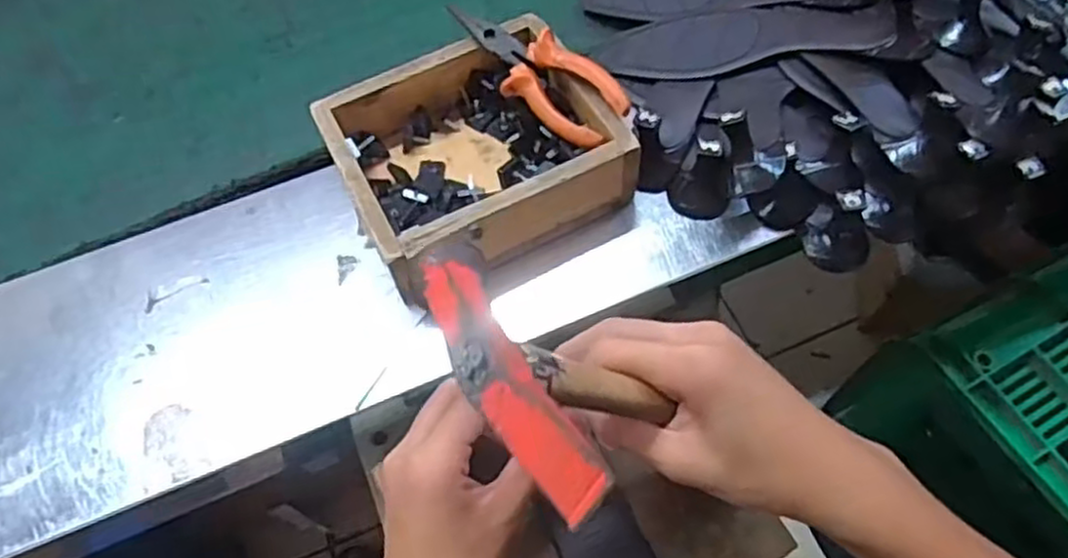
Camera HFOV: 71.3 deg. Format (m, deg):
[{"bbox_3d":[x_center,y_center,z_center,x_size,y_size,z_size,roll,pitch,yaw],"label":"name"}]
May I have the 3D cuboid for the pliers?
[{"bbox_3d":[-0.001,-0.146,0.515,0.147,0.013,0.051,39,97,17],"label":"pliers"}]

